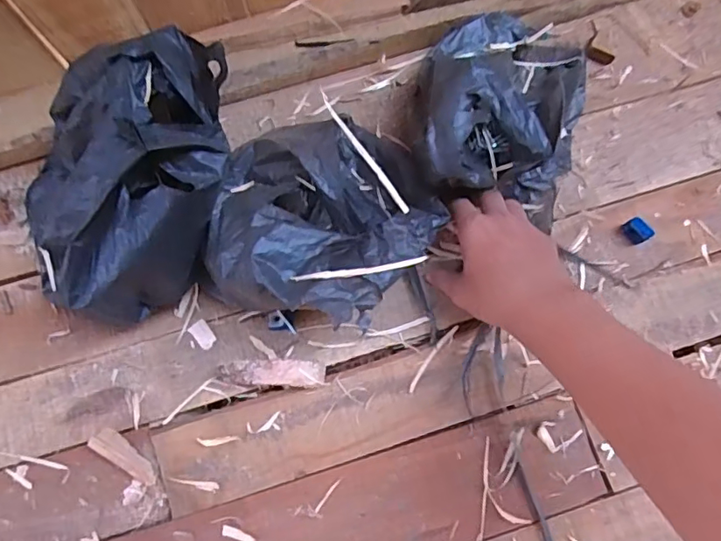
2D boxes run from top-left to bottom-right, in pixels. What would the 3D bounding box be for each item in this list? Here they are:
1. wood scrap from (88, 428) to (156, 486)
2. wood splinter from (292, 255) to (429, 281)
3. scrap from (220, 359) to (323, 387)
[{"bbox_3d":[-0.190,0.149,0.438,0.060,0.011,0.018,33,77,9],"label":"wood scrap"},{"bbox_3d":[0.003,-0.001,0.400,0.113,0.006,0.007,-8,73,-28],"label":"wood splinter"},{"bbox_3d":[-0.071,0.085,0.447,0.082,0.023,0.020,1,74,0],"label":"scrap"}]

